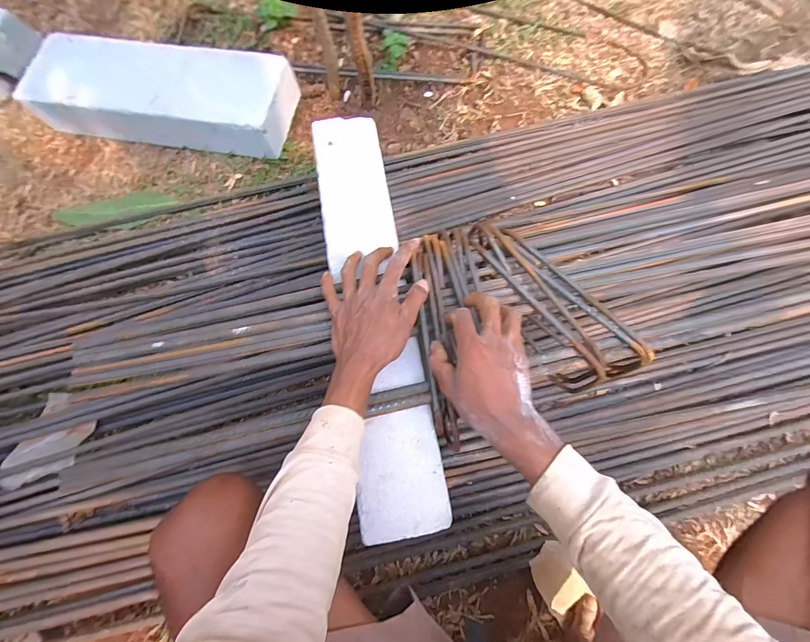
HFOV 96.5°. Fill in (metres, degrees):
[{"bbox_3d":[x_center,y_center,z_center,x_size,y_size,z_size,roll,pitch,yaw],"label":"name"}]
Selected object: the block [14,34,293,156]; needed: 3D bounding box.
[{"bbox_3d":[-0.584,-0.541,0.866,0.619,0.103,0.208,11,72,5],"label":"block"}]

